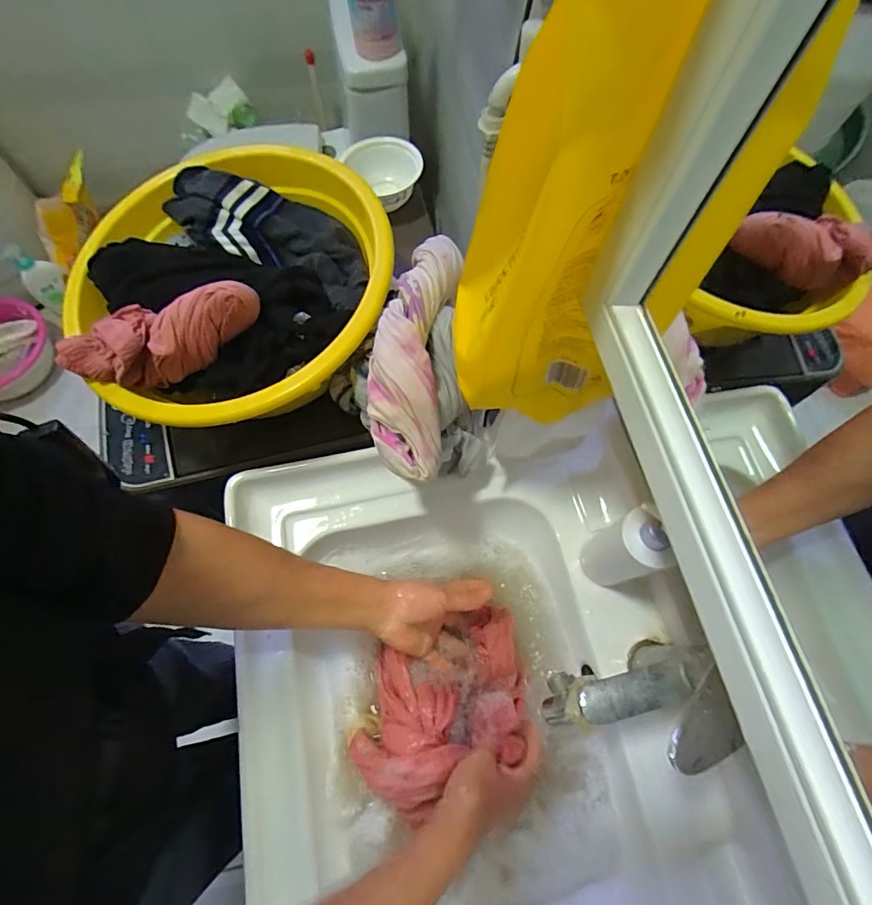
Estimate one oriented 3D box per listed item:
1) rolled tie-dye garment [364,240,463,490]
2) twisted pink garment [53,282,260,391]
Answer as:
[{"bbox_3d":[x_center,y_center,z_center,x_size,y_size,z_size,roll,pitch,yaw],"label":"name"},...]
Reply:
[{"bbox_3d":[-0.020,-0.117,0.476,0.086,0.065,0.287,7,67,1],"label":"rolled tie-dye garment"},{"bbox_3d":[-0.274,-0.117,0.470,0.190,0.072,0.078,-10,68,-6],"label":"twisted pink garment"}]

